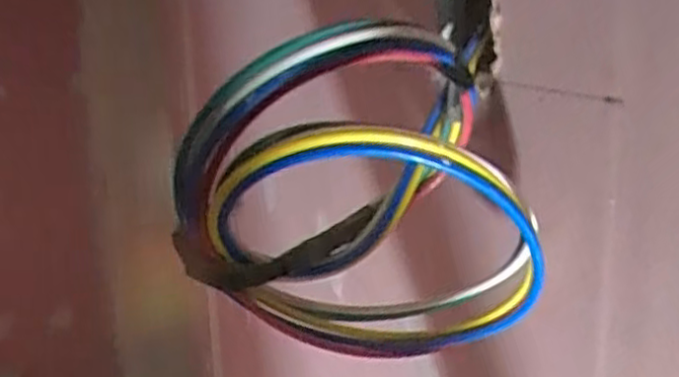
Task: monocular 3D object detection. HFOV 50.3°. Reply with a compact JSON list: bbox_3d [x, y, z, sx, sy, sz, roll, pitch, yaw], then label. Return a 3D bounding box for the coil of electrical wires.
[{"bbox_3d":[0.013,0.005,0.253,0.107,0.120,0.104,-2,14,1],"label":"coil of electrical wires"}]

